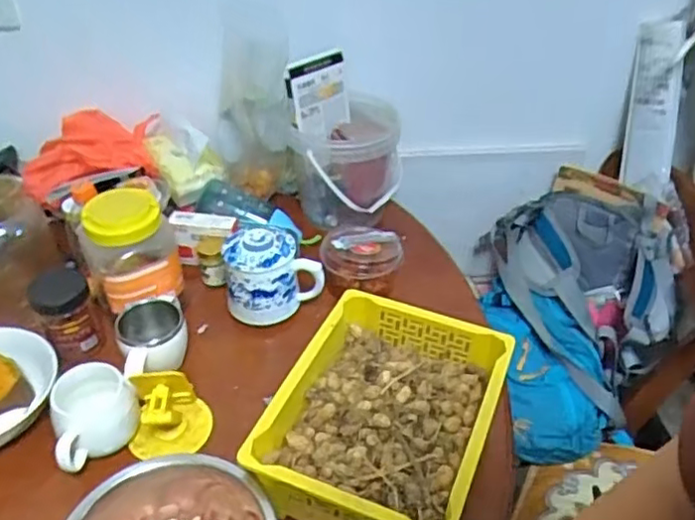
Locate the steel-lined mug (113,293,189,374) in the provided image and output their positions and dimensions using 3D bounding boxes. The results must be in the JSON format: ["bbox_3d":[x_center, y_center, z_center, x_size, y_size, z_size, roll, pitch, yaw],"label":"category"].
[{"bbox_3d":[-0.246,0.105,0.815,0.085,0.081,0.120,-15,41,-18],"label":"steel-lined mug"}]

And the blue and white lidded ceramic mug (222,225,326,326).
[{"bbox_3d":[-0.106,0.017,0.895,0.129,0.121,0.097,-10,39,-13],"label":"blue and white lidded ceramic mug"}]

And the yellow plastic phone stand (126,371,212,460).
[{"bbox_3d":[-0.208,0.165,0.734,0.087,0.100,0.086,-2,38,-2],"label":"yellow plastic phone stand"}]

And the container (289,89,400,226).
[{"bbox_3d":[0.003,-0.166,1.048,0.156,0.197,0.171,7,39,9],"label":"container"}]

